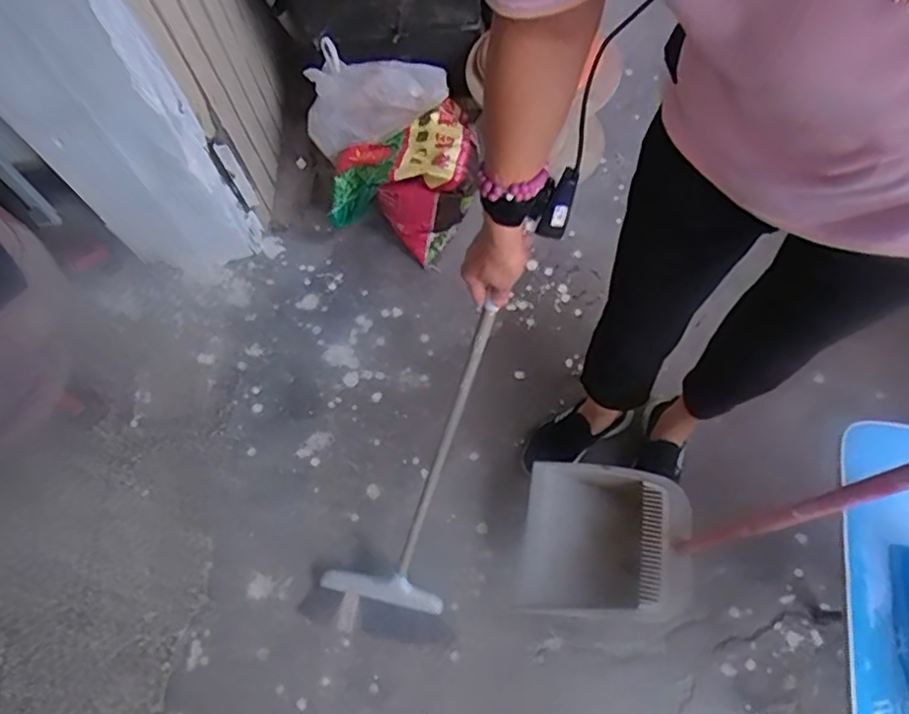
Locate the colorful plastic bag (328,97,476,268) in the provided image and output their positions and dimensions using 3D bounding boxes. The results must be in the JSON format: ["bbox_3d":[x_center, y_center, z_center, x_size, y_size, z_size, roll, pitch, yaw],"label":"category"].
[{"bbox_3d":[-0.111,-0.399,1.491,0.328,0.201,0.316,-1,67,3],"label":"colorful plastic bag"}]

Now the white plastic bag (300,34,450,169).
[{"bbox_3d":[-0.185,-0.557,1.449,0.290,0.134,0.210,13,68,9],"label":"white plastic bag"}]

